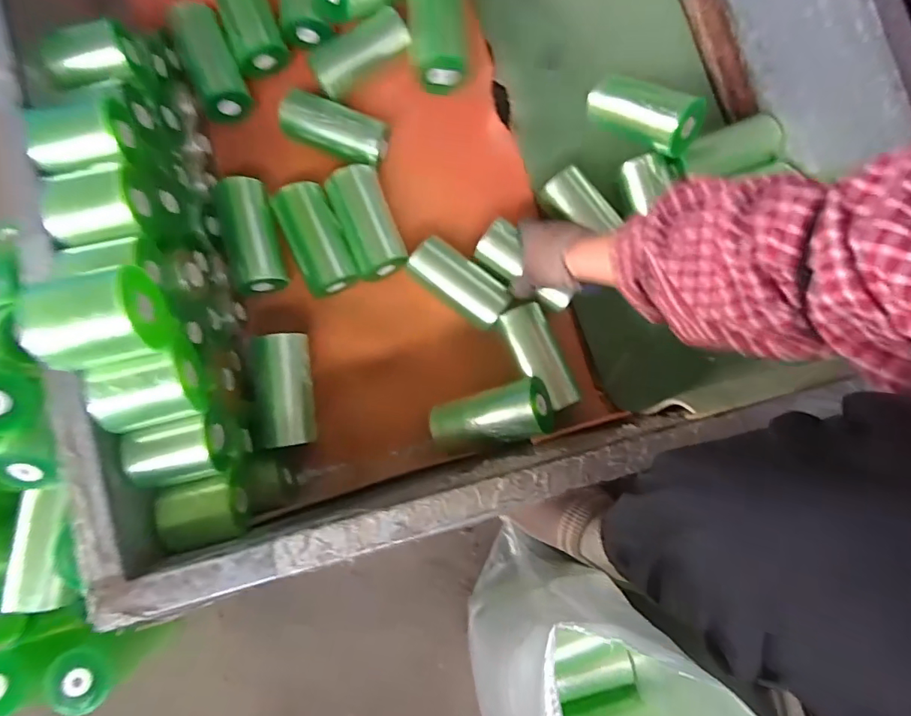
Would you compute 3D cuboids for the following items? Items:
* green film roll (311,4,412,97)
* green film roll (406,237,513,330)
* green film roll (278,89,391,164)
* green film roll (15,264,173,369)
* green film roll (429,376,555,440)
[{"bbox_3d":[-0.117,-0.372,0.595,0.126,0.044,0.052,-36,77,-8],"label":"green film roll"},{"bbox_3d":[0.006,-0.089,0.567,0.121,0.044,0.056,37,78,10],"label":"green film roll"},{"bbox_3d":[-0.143,-0.272,0.582,0.126,0.051,0.054,19,76,6],"label":"green film roll"},{"bbox_3d":[-0.262,-0.029,0.356,0.073,0.055,0.063,-14,75,-3],"label":"green film roll"},{"bbox_3d":[0.034,0.063,0.528,0.136,0.050,0.062,-10,73,20],"label":"green film roll"}]

